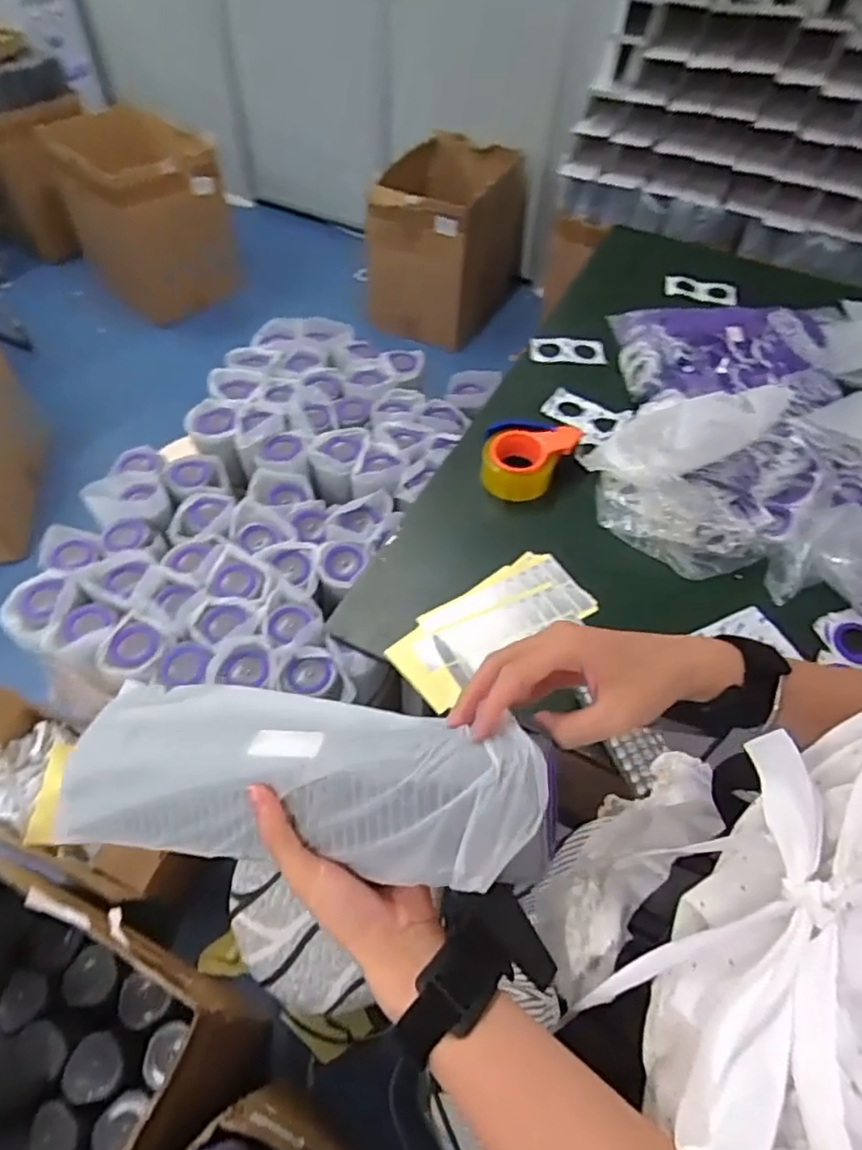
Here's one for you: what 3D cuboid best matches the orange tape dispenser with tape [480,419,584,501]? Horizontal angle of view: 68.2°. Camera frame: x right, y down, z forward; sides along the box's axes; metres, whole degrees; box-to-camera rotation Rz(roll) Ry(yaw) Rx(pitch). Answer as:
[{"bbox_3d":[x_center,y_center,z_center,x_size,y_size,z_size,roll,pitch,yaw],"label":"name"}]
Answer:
[{"bbox_3d":[0.145,-0.165,0.947,0.136,0.055,0.121,8,68,6],"label":"orange tape dispenser with tape"}]

